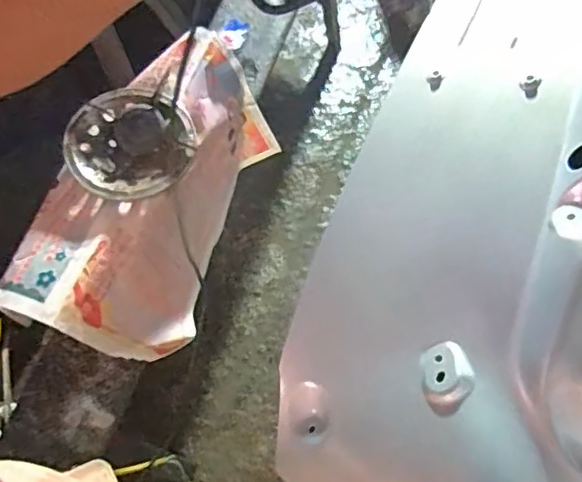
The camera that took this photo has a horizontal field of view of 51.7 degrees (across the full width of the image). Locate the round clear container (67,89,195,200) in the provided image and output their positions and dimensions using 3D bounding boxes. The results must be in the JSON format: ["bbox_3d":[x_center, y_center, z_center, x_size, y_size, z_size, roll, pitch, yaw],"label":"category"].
[{"bbox_3d":[-0.257,-0.157,0.963,0.196,0.039,0.189,1,66,-1],"label":"round clear container"}]

